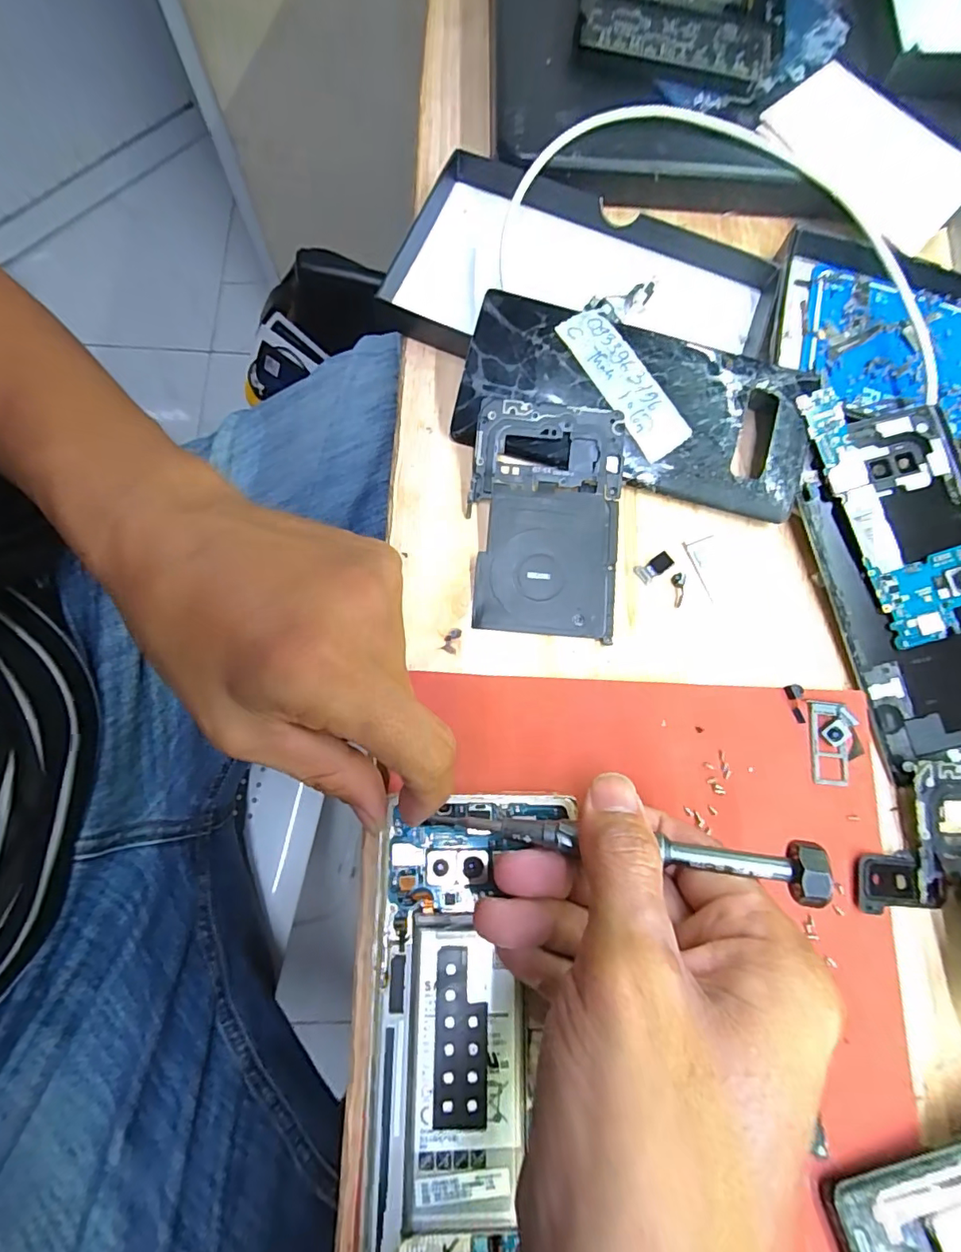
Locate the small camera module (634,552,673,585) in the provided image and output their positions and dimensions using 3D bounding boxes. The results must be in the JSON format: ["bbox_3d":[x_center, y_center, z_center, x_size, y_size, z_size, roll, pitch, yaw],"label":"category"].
[{"bbox_3d":[0.077,-0.026,0.225,0.015,0.004,0.009,-25,80,-9],"label":"small camera module"}]

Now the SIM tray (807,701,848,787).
[{"bbox_3d":[0.141,0.047,0.205,0.015,0.004,0.033,2,77,-3],"label":"SIM tray"}]

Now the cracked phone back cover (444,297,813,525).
[{"bbox_3d":[0.070,-0.098,0.231,0.154,0.007,0.069,16,88,0],"label":"cracked phone back cover"}]

